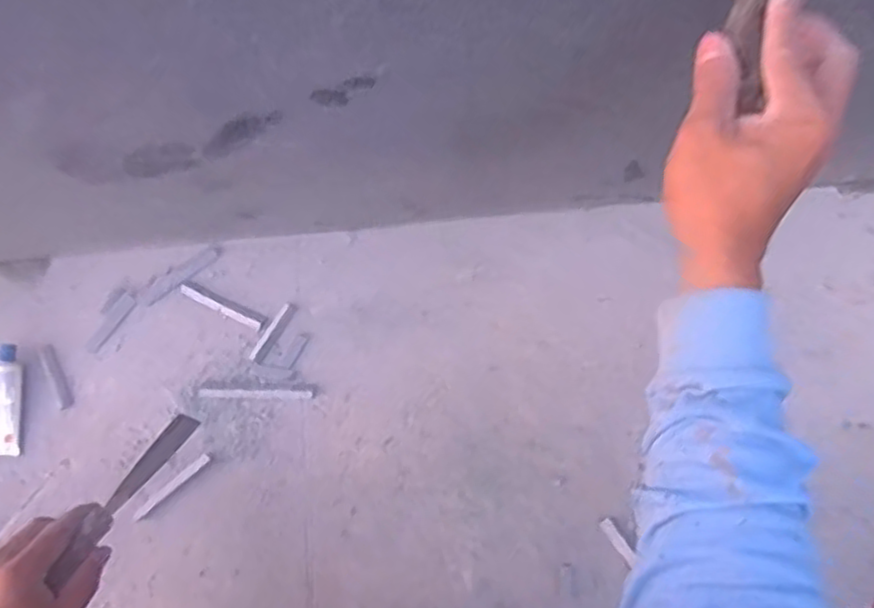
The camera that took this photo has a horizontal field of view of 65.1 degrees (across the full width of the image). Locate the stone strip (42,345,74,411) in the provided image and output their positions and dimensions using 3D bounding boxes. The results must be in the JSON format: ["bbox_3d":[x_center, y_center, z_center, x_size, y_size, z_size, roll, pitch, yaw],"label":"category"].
[{"bbox_3d":[-0.389,0.075,0.700,0.014,0.004,0.071,-26,74,-6],"label":"stone strip"}]

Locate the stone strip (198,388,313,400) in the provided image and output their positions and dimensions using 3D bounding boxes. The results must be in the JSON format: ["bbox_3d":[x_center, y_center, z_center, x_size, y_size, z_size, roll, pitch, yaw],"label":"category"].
[{"bbox_3d":[-0.183,0.091,0.691,0.112,0.004,0.010,1,73,3],"label":"stone strip"}]

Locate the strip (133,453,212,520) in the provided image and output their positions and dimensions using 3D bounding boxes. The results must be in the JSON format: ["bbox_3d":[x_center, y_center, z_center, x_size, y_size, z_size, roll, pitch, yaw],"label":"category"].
[{"bbox_3d":[-0.260,0.180,0.673,0.089,0.005,0.009,-40,76,-9],"label":"strip"}]

